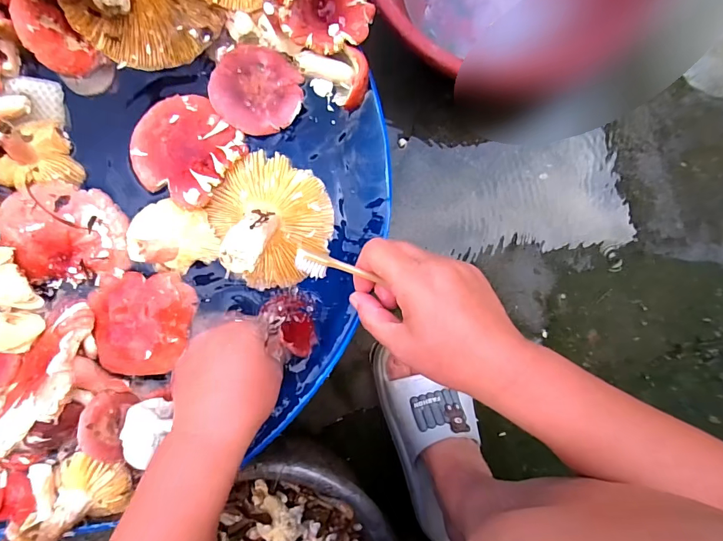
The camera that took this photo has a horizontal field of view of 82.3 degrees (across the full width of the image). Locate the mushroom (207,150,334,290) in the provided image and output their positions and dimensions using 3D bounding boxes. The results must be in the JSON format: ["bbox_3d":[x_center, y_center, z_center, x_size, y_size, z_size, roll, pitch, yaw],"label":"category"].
[{"bbox_3d":[-0.070,-0.043,0.315,0.094,0.060,0.097,0,91,-5],"label":"mushroom"}]

